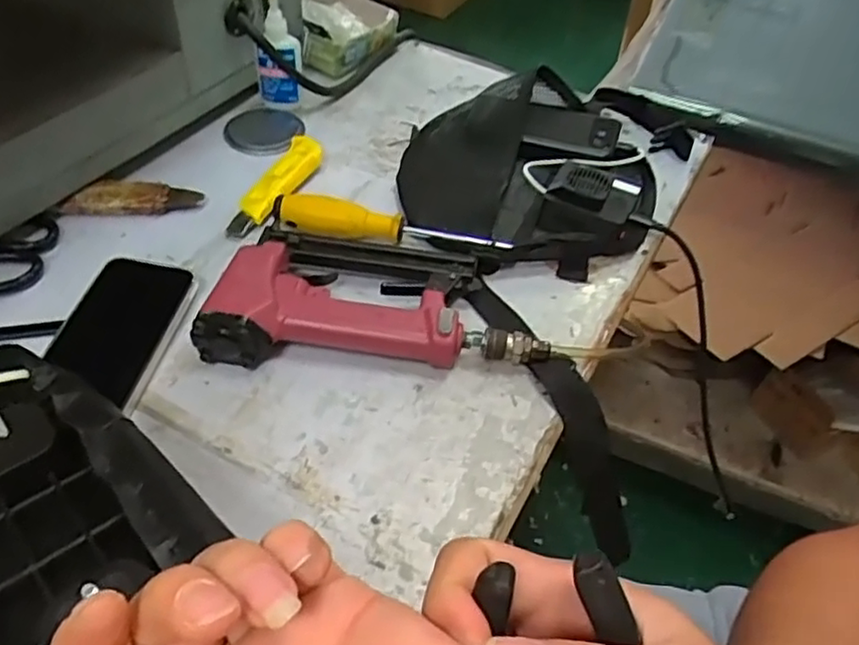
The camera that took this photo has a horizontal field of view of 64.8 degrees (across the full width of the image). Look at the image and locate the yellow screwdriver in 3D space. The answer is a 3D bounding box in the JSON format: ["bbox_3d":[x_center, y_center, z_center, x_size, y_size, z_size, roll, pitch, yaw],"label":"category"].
[{"bbox_3d":[-0.031,-0.082,0.592,0.196,0.035,0.032,4,48,-2],"label":"yellow screwdriver"}]

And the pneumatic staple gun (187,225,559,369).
[{"bbox_3d":[-0.041,-0.023,0.532,0.254,0.044,0.124,2,48,-4],"label":"pneumatic staple gun"}]

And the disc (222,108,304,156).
[{"bbox_3d":[-0.172,-0.203,0.709,0.075,0.013,0.081,2,48,-4],"label":"disc"}]

